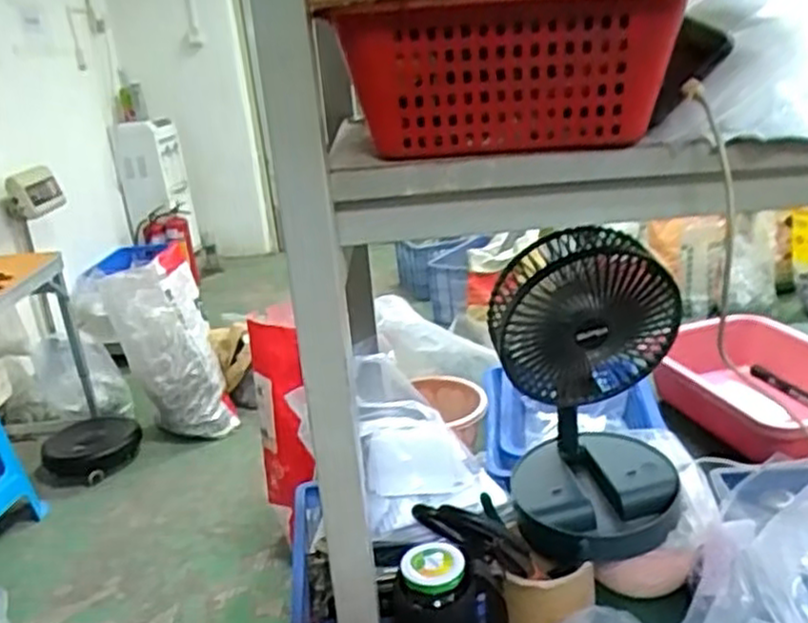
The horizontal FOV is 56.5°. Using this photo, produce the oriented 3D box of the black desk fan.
[{"bbox_3d":[0.173,0.072,0.705,0.160,0.280,0.162,0,20,15],"label":"black desk fan"}]

